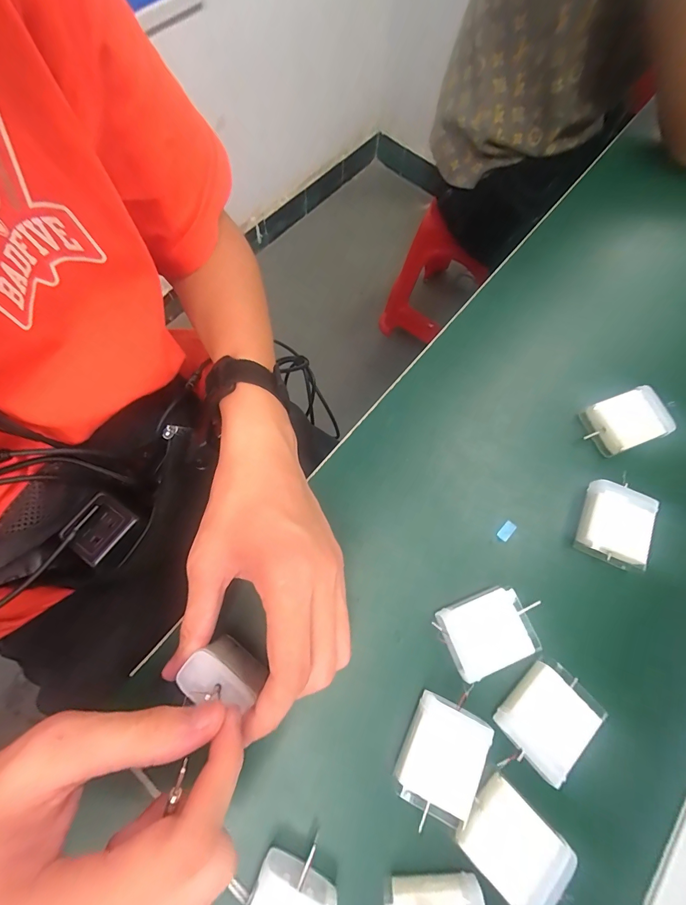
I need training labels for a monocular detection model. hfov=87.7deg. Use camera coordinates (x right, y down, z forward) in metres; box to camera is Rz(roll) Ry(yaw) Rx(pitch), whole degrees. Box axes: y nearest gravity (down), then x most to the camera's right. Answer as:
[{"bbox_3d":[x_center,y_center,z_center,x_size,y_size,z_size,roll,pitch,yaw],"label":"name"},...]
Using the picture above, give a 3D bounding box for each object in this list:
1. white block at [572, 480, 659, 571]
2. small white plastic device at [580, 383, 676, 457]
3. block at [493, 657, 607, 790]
[{"bbox_3d":[0.189,0.050,0.250,0.045,0.023,0.048,23,72,7],"label":"white block"},{"bbox_3d":[0.215,-0.023,0.274,0.052,0.027,0.040,-20,72,-7],"label":"small white plastic device"},{"bbox_3d":[0.121,0.156,0.212,0.051,0.015,0.041,-40,76,-13],"label":"block"}]

